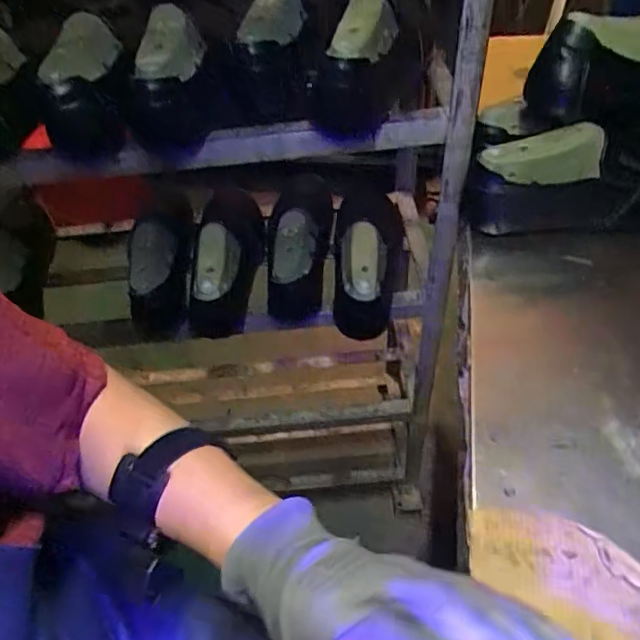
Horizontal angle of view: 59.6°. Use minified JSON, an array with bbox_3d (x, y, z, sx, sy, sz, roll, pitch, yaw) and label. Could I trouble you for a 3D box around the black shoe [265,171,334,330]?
[{"bbox_3d":[-0.024,-0.101,0.755,0.082,0.099,0.228,-2,47,4],"label":"black shoe"}]

